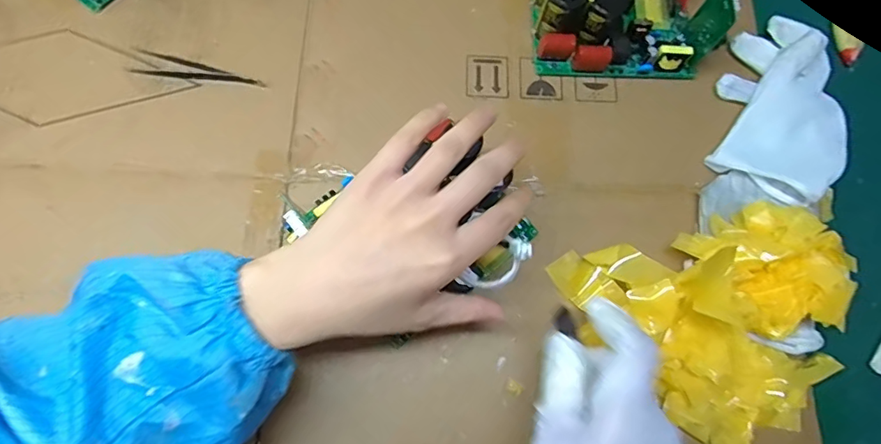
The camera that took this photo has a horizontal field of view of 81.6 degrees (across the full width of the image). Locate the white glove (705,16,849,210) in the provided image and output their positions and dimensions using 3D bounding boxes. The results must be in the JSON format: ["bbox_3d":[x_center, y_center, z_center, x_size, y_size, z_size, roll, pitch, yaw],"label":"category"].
[{"bbox_3d":[0.277,-0.093,0.410,0.098,0.043,0.170,25,75,5],"label":"white glove"}]

